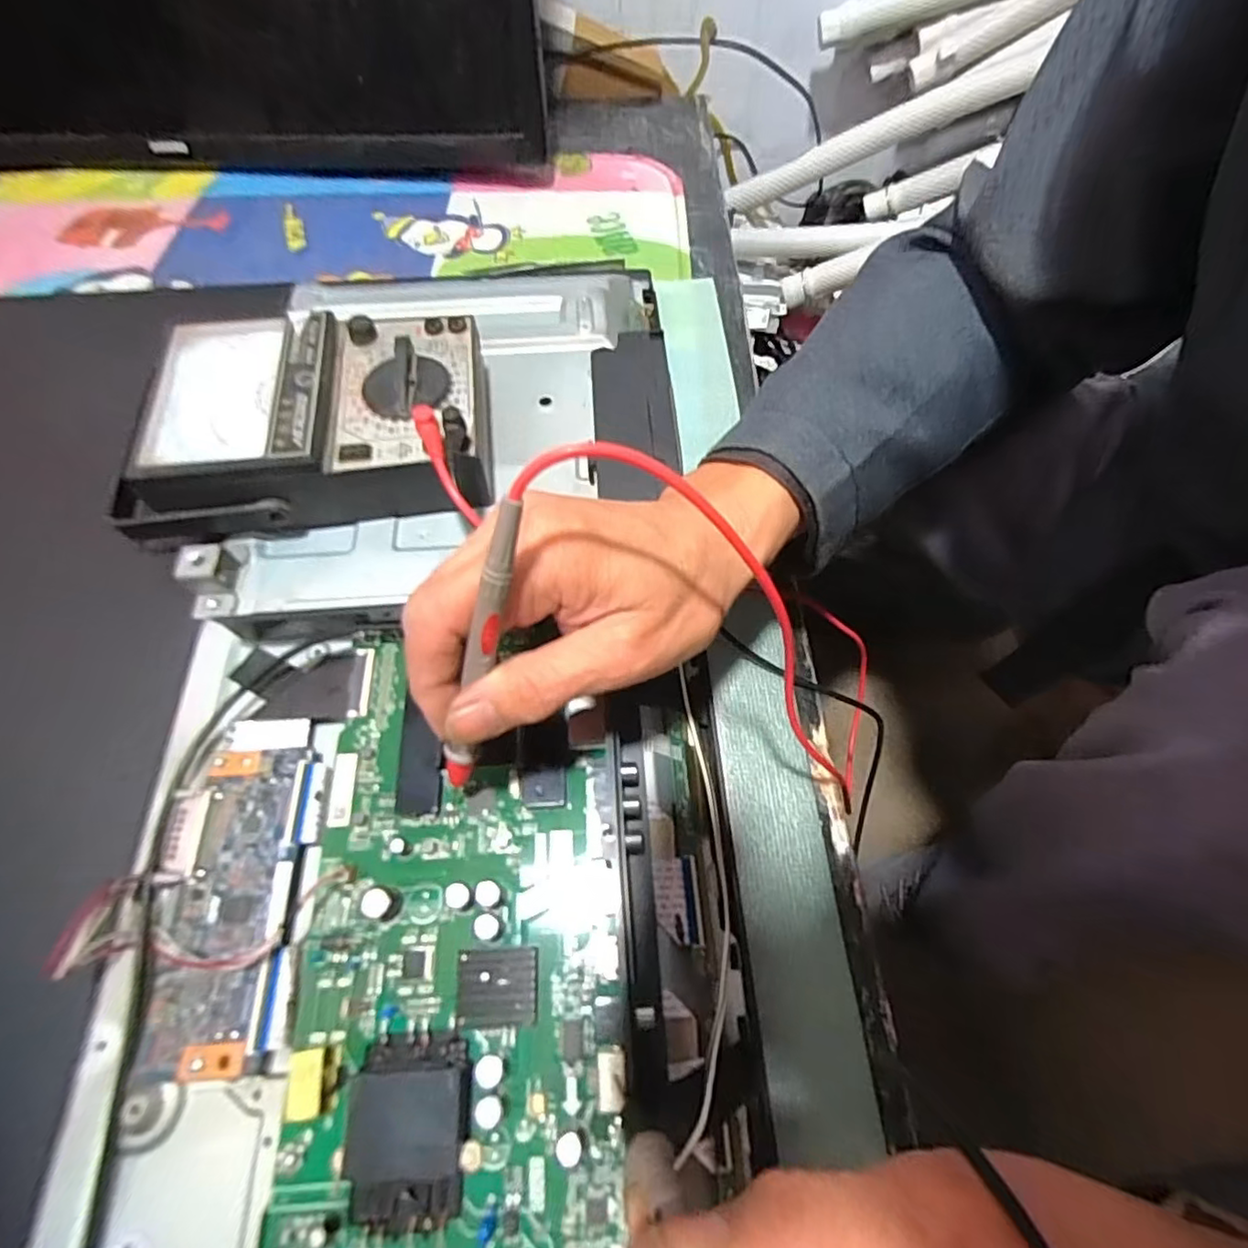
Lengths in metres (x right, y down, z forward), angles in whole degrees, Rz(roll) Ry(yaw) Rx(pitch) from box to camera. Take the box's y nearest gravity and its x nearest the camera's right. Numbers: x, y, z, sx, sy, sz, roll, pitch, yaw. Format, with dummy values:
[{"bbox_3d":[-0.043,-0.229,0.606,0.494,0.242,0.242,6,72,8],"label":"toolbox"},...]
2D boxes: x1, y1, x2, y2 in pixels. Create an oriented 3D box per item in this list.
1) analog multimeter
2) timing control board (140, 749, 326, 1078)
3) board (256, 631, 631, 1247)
[{"bbox_3d":[-0.163,-0.105,0.335,0.174,0.064,0.123,-6,61,-2],"label":"analog multimeter"},{"bbox_3d":[-0.156,0.108,0.246,0.047,0.006,0.118,-1,61,1],"label":"timing control board"},{"bbox_3d":[-0.062,0.143,0.222,0.117,0.013,0.280,-3,61,0],"label":"board"}]

